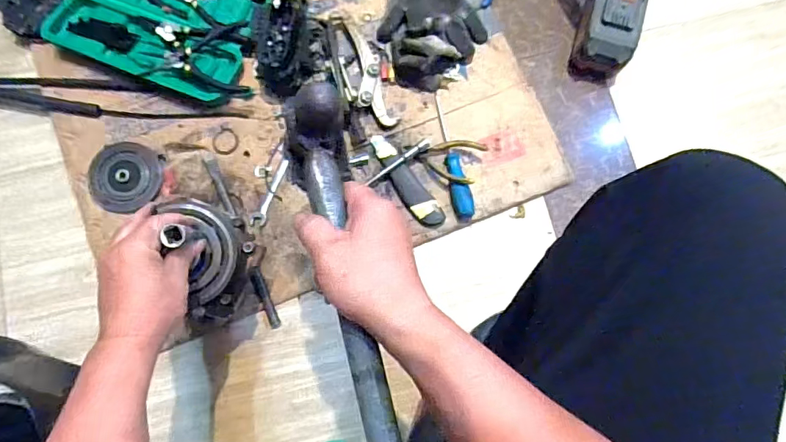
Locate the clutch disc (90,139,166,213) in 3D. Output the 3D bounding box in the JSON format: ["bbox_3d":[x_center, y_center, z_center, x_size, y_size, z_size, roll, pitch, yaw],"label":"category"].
[{"bbox_3d":[-0.404,-0.067,0.713,0.108,0.018,0.104,0,78,1],"label":"clutch disc"}]

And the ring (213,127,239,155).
[{"bbox_3d":[-0.253,-0.120,0.718,0.039,0.004,0.043,-42,80,-7],"label":"ring"}]

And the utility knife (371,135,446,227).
[{"bbox_3d":[0.018,-0.061,0.697,0.038,0.013,0.161,-33,80,-5],"label":"utility knife"}]

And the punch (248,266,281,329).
[{"bbox_3d":[-0.182,0.108,0.676,0.017,0.010,0.093,-21,93,-3],"label":"punch"}]

